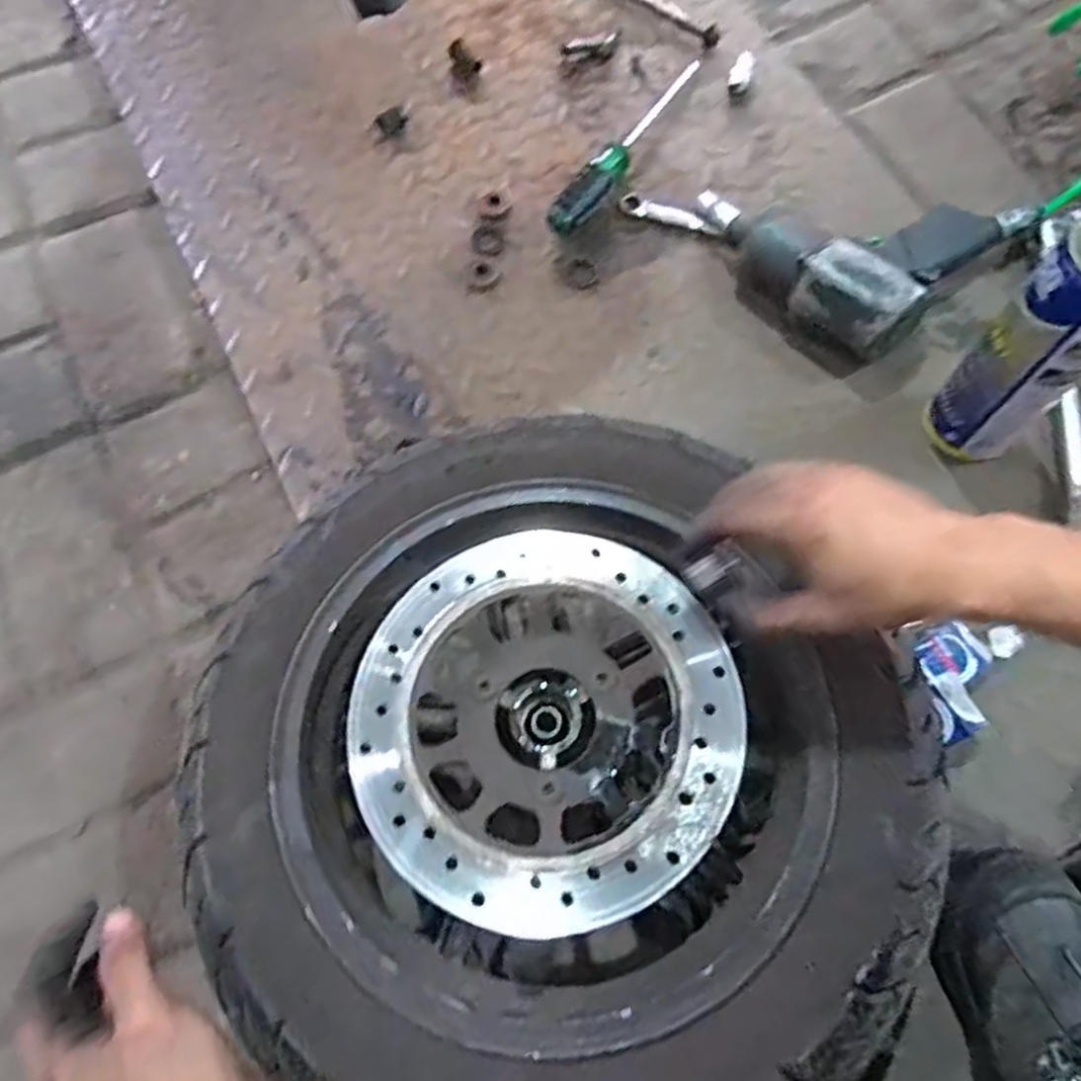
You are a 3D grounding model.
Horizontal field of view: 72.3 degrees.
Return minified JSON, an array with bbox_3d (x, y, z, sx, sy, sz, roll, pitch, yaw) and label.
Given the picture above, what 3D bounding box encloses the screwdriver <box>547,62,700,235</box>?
[{"bbox_3d":[0.084,-0.373,0.689,0.032,0.027,0.243,31,76,11],"label":"screwdriver"}]

